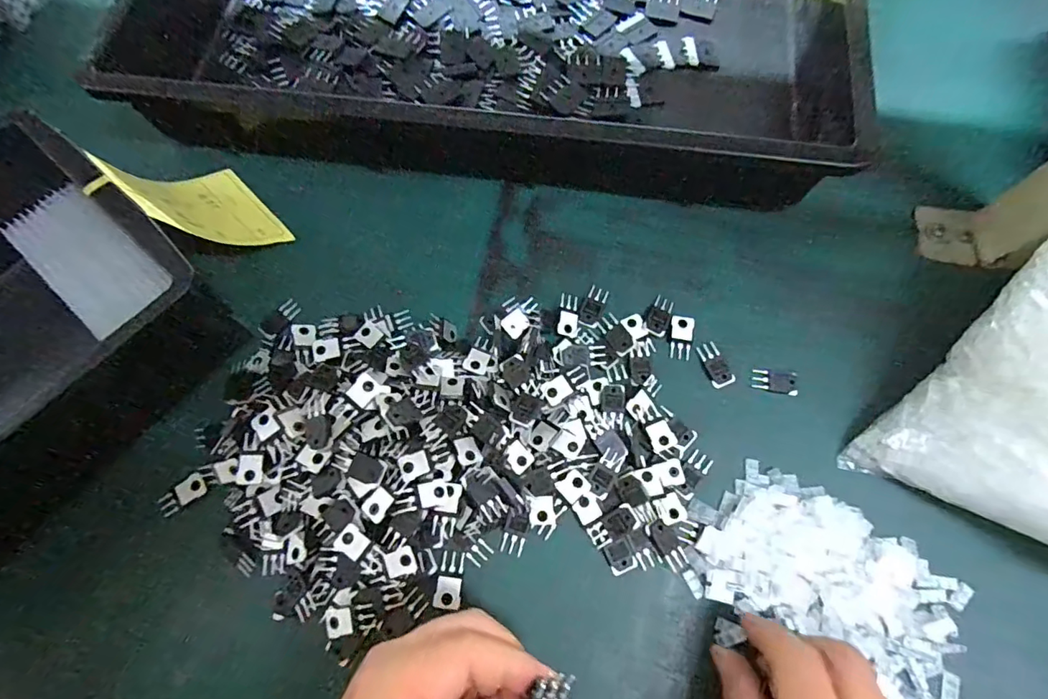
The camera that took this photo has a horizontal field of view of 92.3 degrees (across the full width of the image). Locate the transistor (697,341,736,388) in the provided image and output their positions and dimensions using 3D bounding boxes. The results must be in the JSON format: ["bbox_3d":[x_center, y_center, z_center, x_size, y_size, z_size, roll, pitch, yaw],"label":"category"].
[{"bbox_3d":[0.132,0.010,0.345,0.016,0.004,0.031,-20,71,-5],"label":"transistor"}]

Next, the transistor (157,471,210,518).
[{"bbox_3d":[-0.218,0.092,0.321,0.034,0.008,0.013,-33,72,-10],"label":"transistor"}]

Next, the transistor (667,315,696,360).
[{"bbox_3d":[0.110,-0.009,0.352,0.016,0.004,0.031,15,71,7],"label":"transistor"}]

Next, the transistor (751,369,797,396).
[{"bbox_3d":[0.171,0.021,0.341,0.030,0.004,0.015,9,71,5],"label":"transistor"}]

